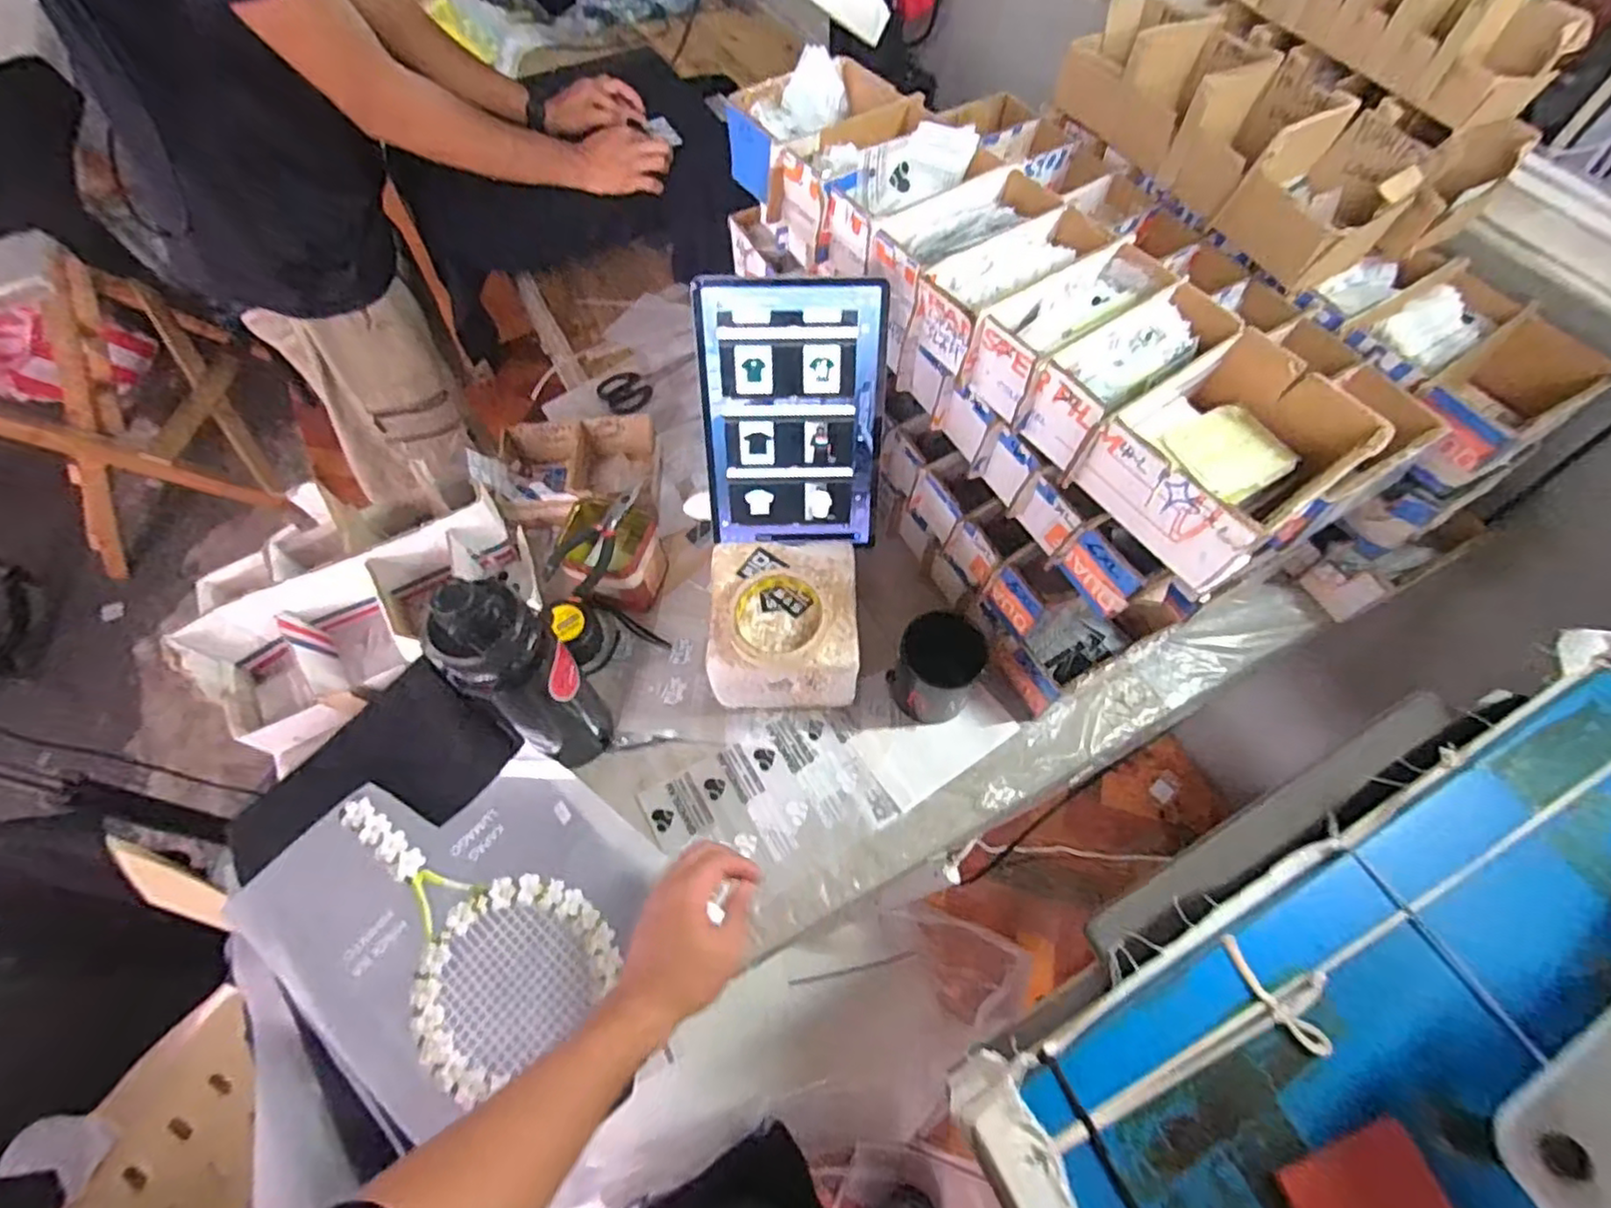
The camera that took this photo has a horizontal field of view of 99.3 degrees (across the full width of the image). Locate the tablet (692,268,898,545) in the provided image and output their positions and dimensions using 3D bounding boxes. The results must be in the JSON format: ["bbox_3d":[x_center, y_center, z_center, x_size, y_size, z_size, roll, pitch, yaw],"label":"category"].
[{"bbox_3d":[-0.010,-0.163,0.615,0.159,0.235,0.011,-1,34,-2],"label":"tablet"}]

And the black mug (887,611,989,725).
[{"bbox_3d":[0.127,0.059,0.664,0.077,0.109,0.083,0,61,-1],"label":"black mug"}]

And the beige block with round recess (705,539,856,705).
[{"bbox_3d":[-0.021,0.020,0.673,0.140,0.113,0.134,-1,61,-2],"label":"beige block with round recess"}]

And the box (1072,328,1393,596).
[{"bbox_3d":[0.312,-0.113,0.512,0.169,0.073,0.140,-35,67,-18],"label":"box"}]

